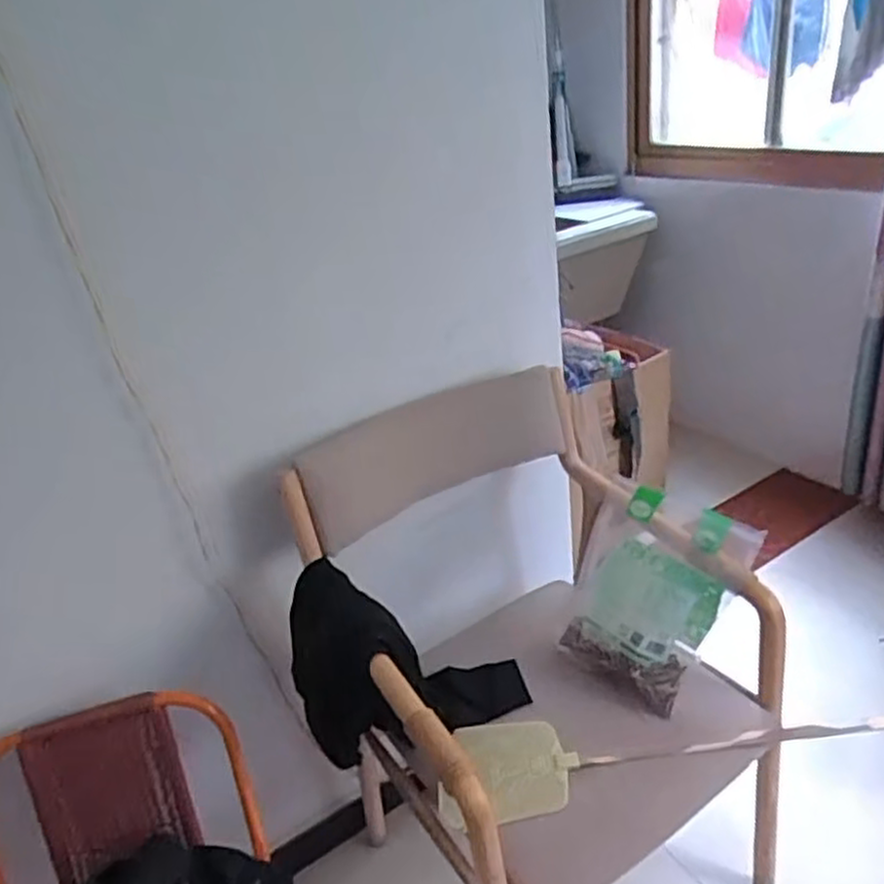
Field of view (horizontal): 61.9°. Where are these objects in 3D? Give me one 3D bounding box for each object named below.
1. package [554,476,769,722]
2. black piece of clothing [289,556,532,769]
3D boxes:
[{"bbox_3d":[0.297,0.219,1.097,0.229,0.291,0.107,23,-2,28],"label":"package"},{"bbox_3d":[-0.044,0.291,1.039,0.316,0.240,0.134,-13,28,-10],"label":"black piece of clothing"}]

